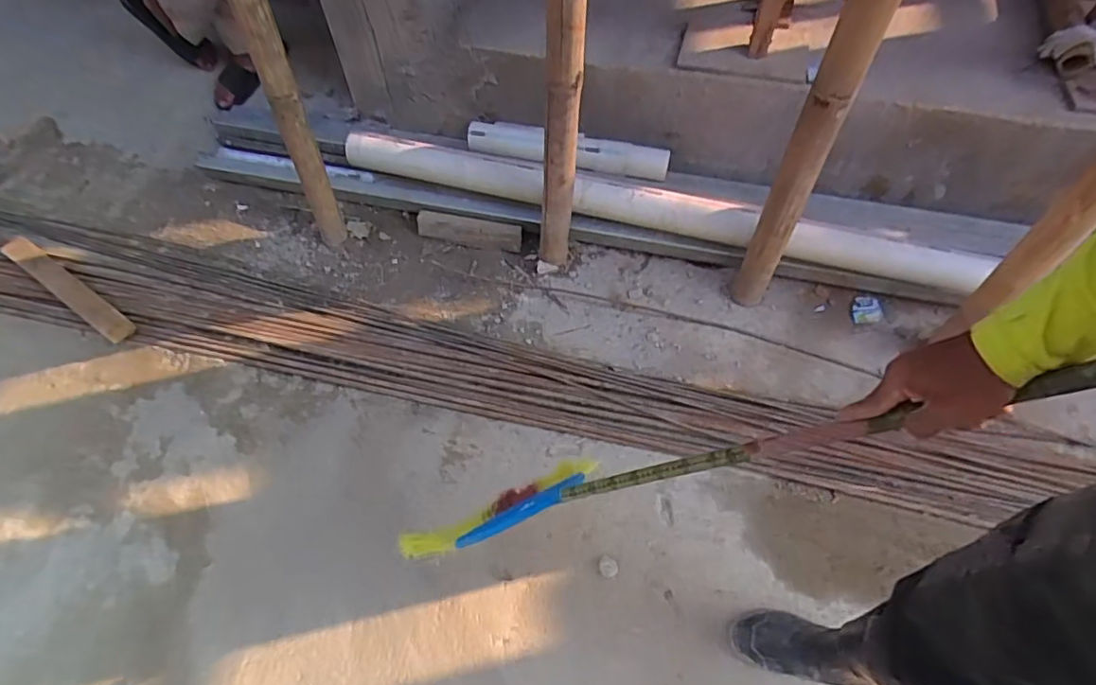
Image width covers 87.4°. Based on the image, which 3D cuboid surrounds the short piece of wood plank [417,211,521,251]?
[{"bbox_3d":[-0.207,-0.287,1.487,0.286,0.047,0.065,12,58,11],"label":"short piece of wood plank"}]

